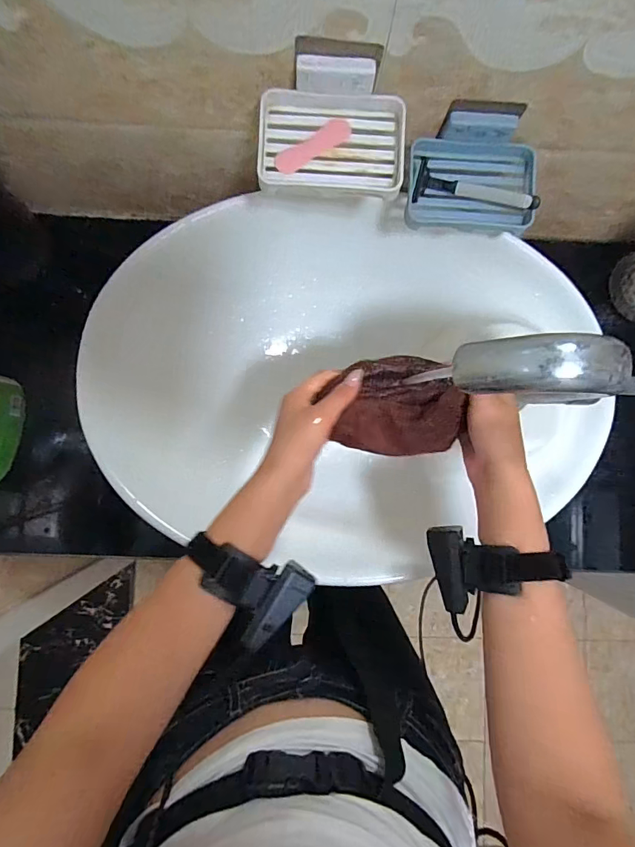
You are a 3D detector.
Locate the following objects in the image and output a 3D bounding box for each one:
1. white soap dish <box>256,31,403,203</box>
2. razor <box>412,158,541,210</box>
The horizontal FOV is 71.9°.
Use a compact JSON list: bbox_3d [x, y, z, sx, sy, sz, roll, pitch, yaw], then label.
[{"bbox_3d":[0.014,-0.247,0.366,0.123,0.056,0.095,2,88,-2],"label":"white soap dish"},{"bbox_3d":[0.155,-0.229,0.428,0.118,0.018,0.034,8,87,-2],"label":"razor"}]

